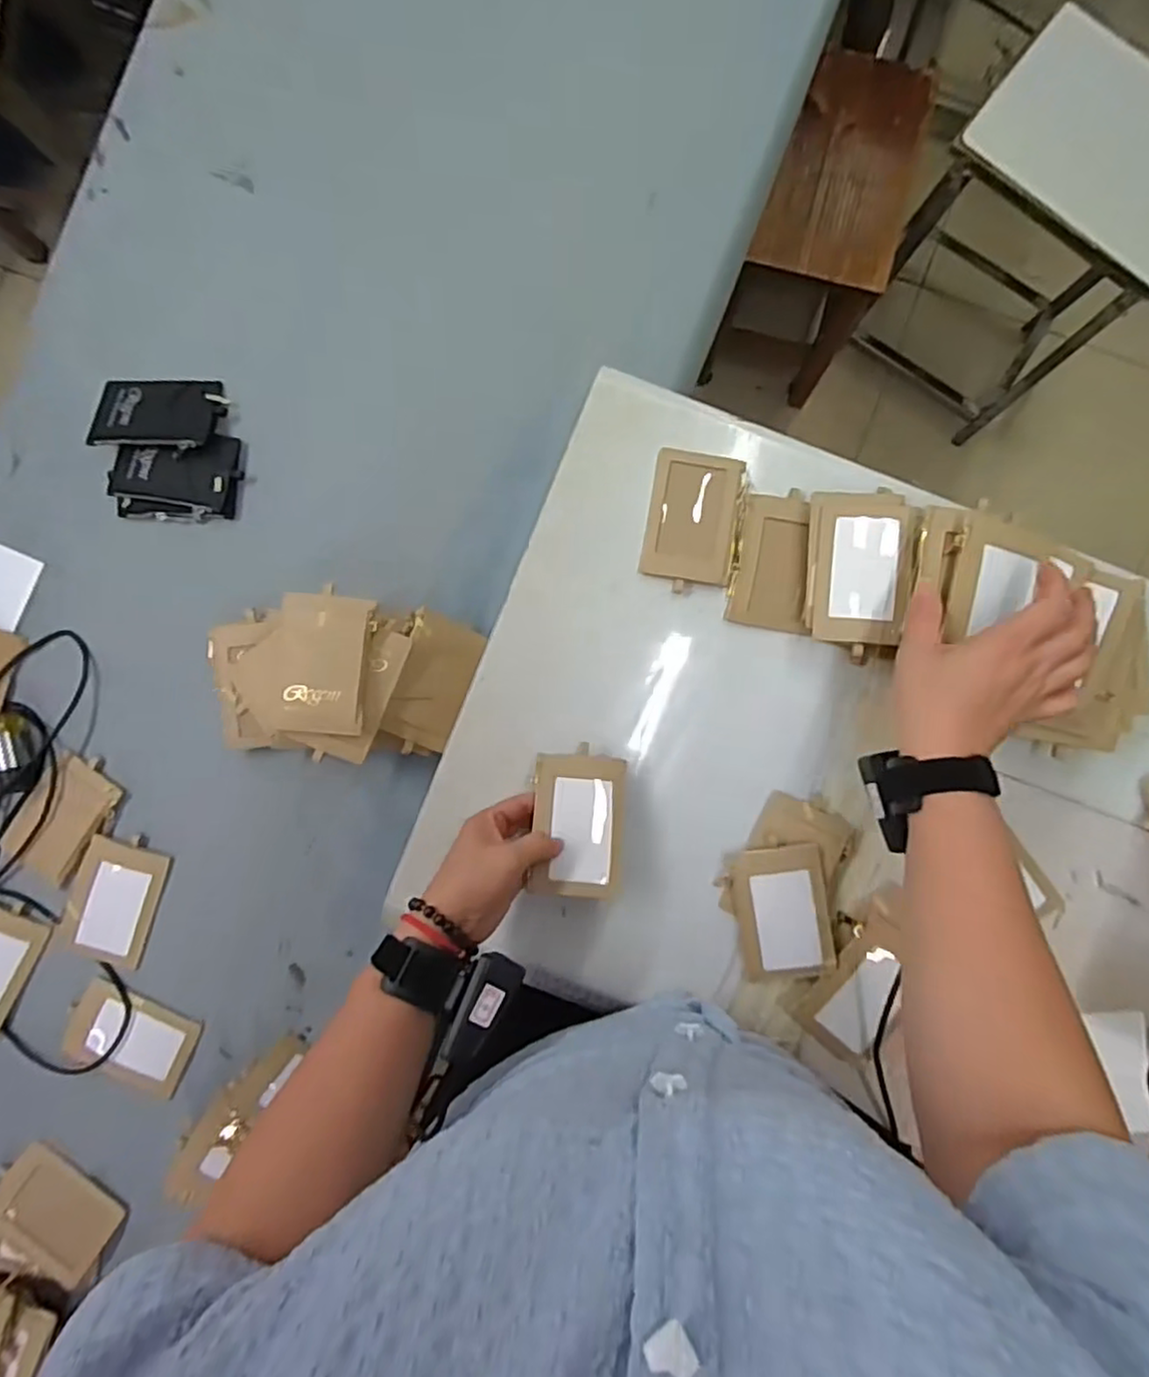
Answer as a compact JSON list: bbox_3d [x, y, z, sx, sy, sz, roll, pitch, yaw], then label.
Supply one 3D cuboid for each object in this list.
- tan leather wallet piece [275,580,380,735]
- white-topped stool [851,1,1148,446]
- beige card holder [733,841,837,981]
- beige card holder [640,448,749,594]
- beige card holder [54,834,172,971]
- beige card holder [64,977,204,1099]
[{"bbox_3d":[-0.201,-0.020,0.541,0.070,0.015,0.111,4,89,1],"label":"tan leather wallet piece"},{"bbox_3d":[0.701,-0.684,1.084,0.337,0.522,0.285,42,90,1],"label":"white-topped stool"},{"bbox_3d":[0.173,0.186,0.560,0.073,0.009,0.109,-8,89,1],"label":"beige card holder"},{"bbox_3d":[0.102,-0.144,0.578,0.076,0.005,0.111,10,89,1],"label":"beige card holder"},{"bbox_3d":[-0.423,0.194,0.625,0.076,0.009,0.112,20,84,-10],"label":"beige card holder"},{"bbox_3d":[-0.408,0.323,0.623,0.113,0.014,0.079,24,92,4],"label":"beige card holder"}]

